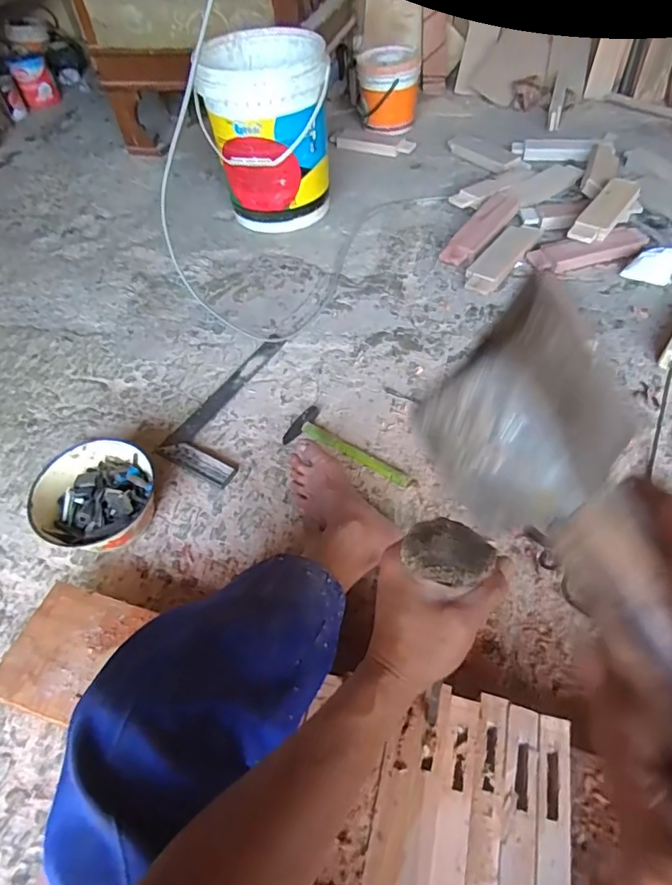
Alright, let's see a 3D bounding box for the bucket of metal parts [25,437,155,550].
[{"bbox_3d":[-0.372,0.090,0.812,0.166,0.089,0.183,14,56,16],"label":"bucket of metal parts"}]

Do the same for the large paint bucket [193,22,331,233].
[{"bbox_3d":[-0.161,-0.793,1.318,0.298,0.354,0.335,-5,52,3],"label":"large paint bucket"}]

